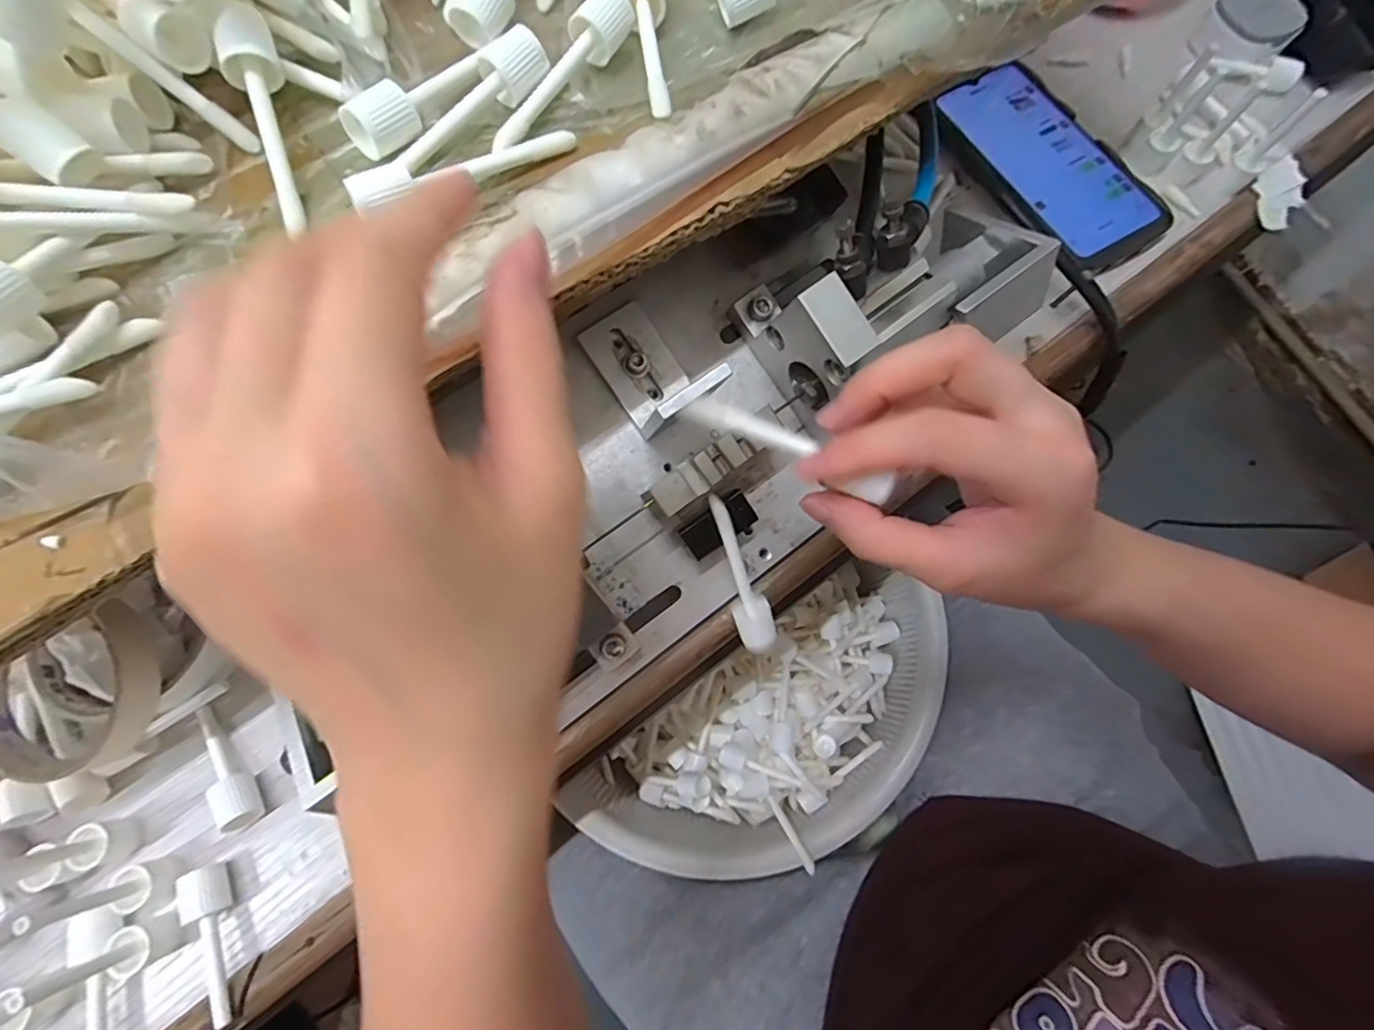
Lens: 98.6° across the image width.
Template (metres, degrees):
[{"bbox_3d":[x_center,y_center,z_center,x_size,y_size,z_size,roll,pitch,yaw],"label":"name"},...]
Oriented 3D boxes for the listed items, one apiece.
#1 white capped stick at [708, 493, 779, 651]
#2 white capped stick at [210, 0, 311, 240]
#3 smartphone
[{"bbox_3d":[0.025,0.028,0.285,0.018,0.010,0.083,-24,114,-7],"label":"white capped stick"},{"bbox_3d":[-0.149,-0.139,0.210,0.018,0.014,0.078,-18,90,-5],"label":"white capped stick"},{"bbox_3d":[0.240,-0.234,0.389,0.088,0.011,0.165,-29,77,-8],"label":"smartphone"}]

